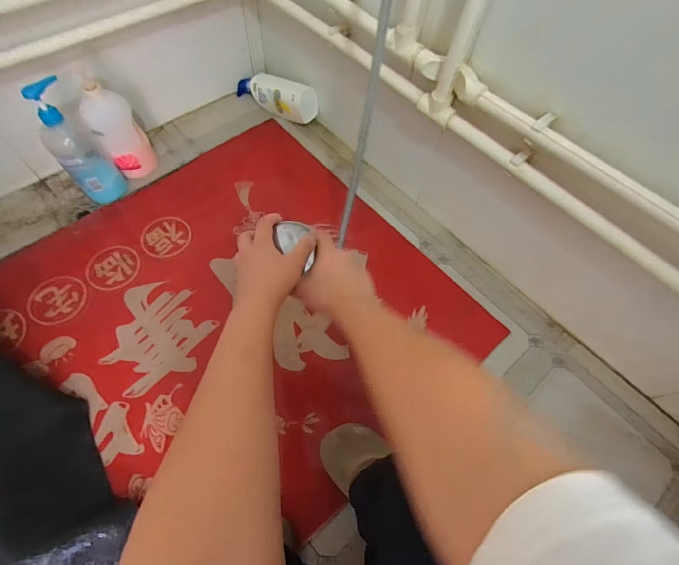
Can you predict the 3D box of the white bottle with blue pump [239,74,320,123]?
[{"bbox_3d":[-0.182,-0.515,0.995,0.264,0.112,0.074,32,64,13],"label":"white bottle with blue pump"}]

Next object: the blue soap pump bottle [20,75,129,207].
[{"bbox_3d":[-0.548,-0.279,0.760,0.089,0.260,0.063,-38,70,-21],"label":"blue soap pump bottle"}]

